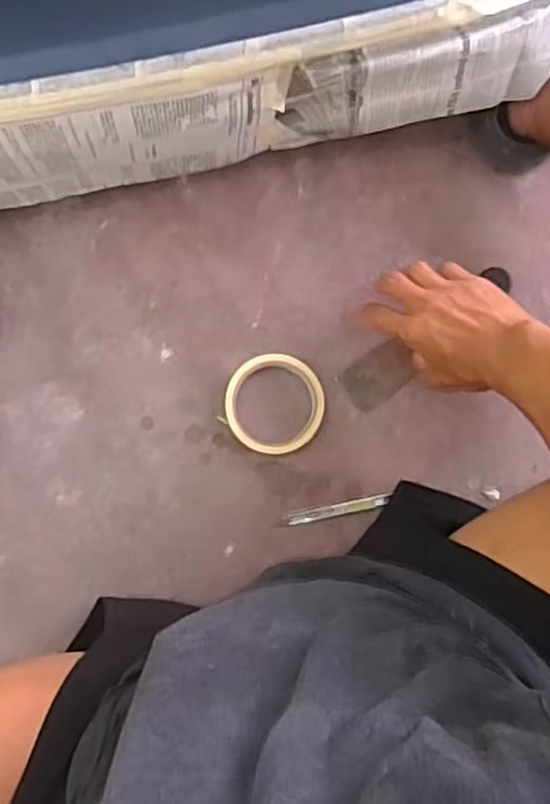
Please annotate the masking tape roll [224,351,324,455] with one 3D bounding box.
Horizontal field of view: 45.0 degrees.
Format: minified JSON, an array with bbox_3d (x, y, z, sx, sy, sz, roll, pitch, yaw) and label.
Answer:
[{"bbox_3d":[0.000,0.002,0.647,0.095,0.022,0.094,0,84,-4],"label":"masking tape roll"}]

